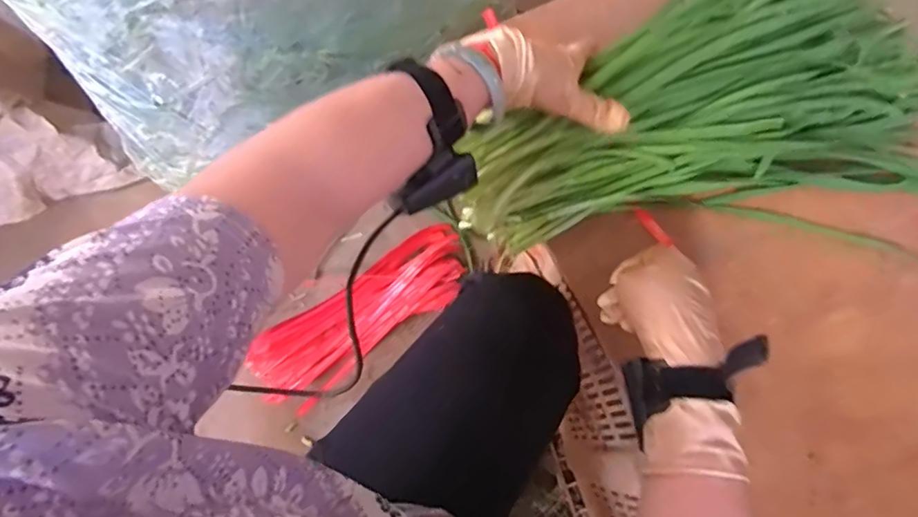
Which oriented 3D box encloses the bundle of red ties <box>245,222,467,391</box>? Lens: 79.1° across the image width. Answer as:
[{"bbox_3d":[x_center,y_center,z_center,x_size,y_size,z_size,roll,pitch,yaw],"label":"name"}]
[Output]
[{"bbox_3d":[-0.151,0.087,0.890,0.371,0.028,0.125,-34,75,-8],"label":"bundle of red ties"}]

